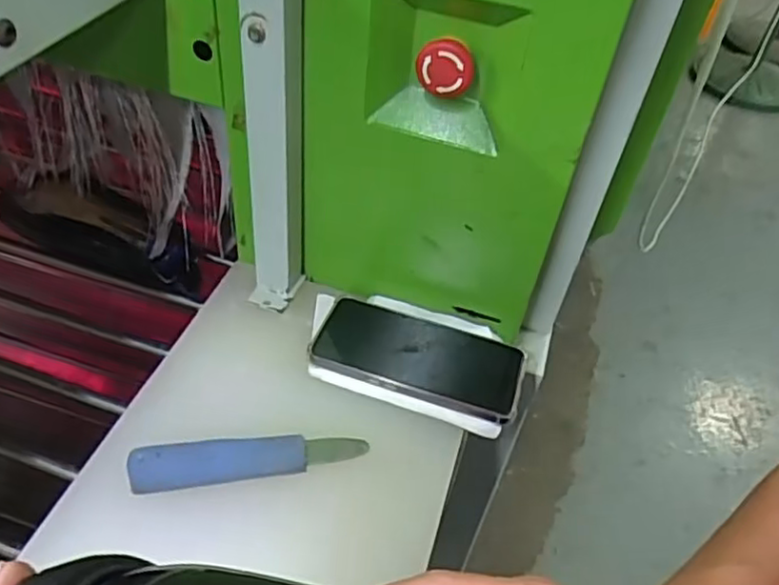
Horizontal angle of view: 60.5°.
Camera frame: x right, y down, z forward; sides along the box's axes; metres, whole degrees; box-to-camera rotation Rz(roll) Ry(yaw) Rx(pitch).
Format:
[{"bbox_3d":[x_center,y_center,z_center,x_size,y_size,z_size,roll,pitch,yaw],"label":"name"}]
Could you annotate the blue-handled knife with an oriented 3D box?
[{"bbox_3d":[-0.094,0.112,0.458,0.155,0.020,0.028,-5,46,-13],"label":"blue-handled knife"}]

